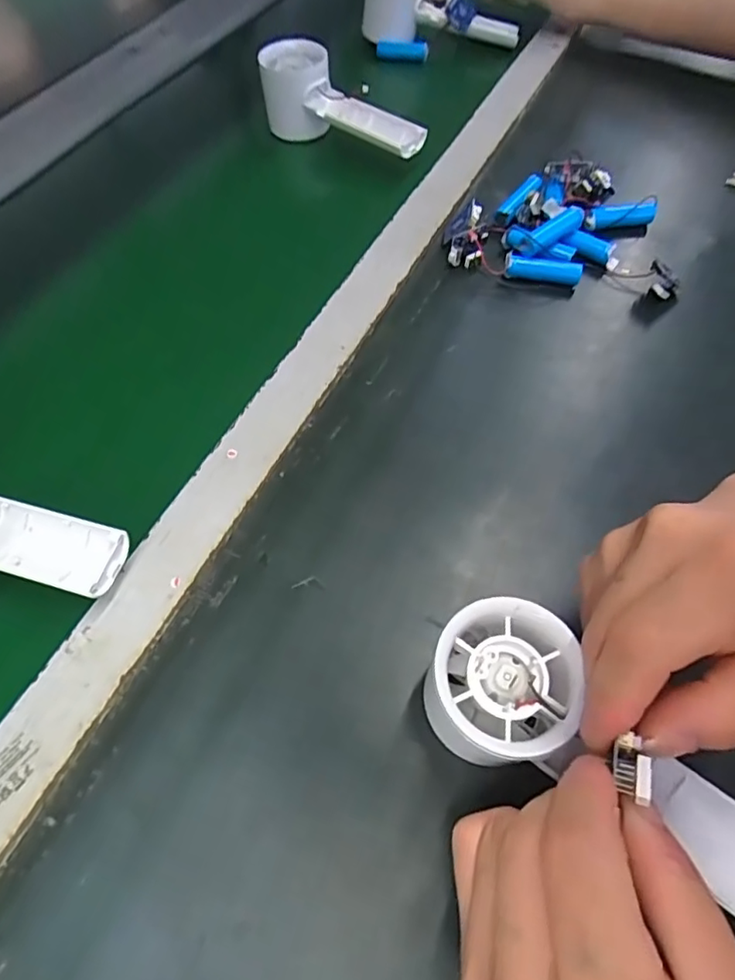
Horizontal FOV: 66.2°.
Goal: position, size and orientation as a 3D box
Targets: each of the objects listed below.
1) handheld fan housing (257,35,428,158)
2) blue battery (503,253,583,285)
[{"bbox_3d":[-0.018,-0.313,0.459,0.144,0.056,0.044,34,69,12],"label":"handheld fan housing"},{"bbox_3d":[0.121,-0.151,0.387,0.051,0.016,0.013,11,66,3],"label":"blue battery"}]

